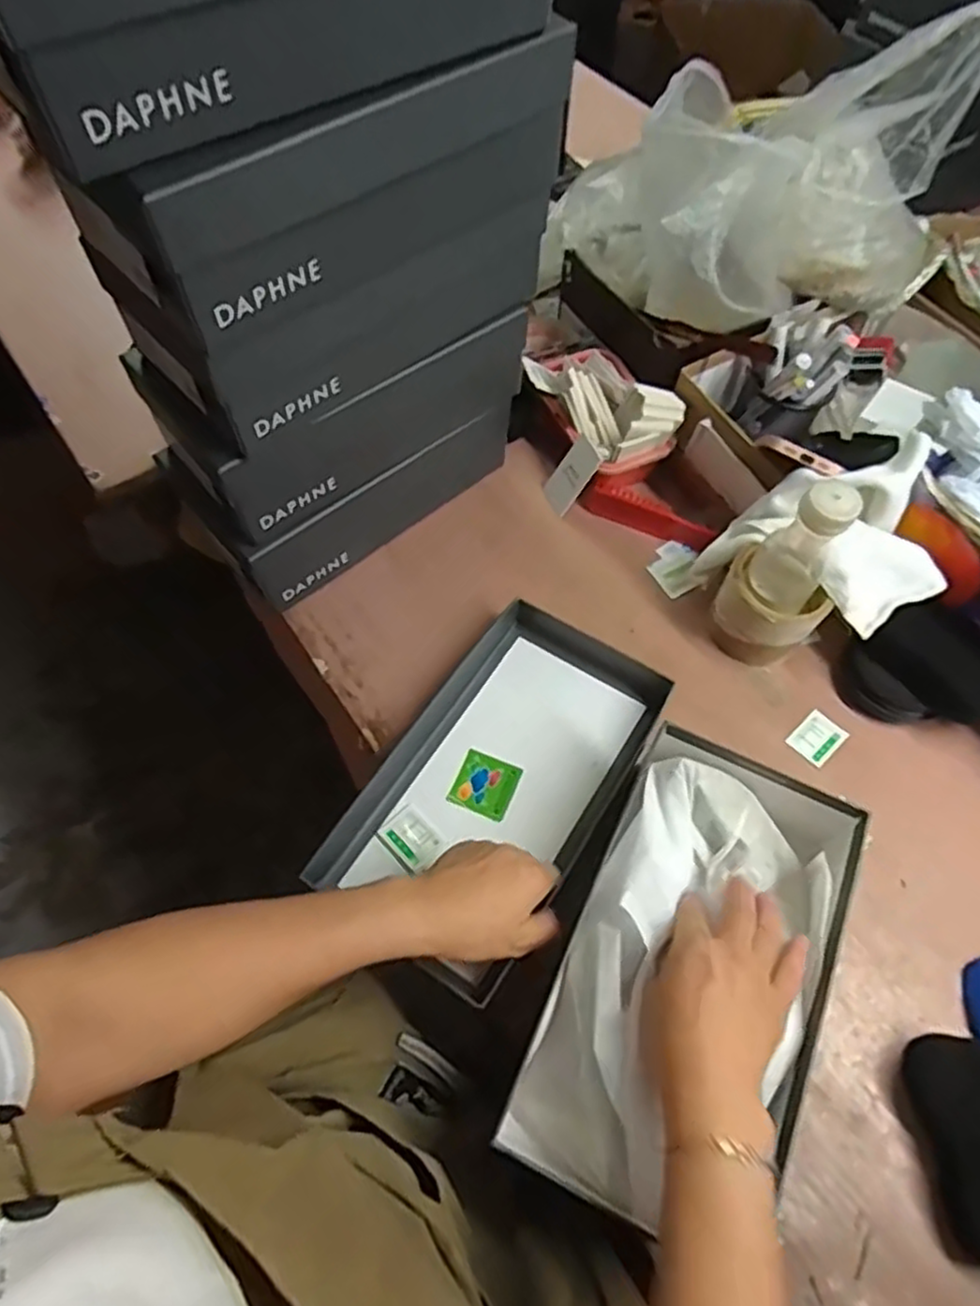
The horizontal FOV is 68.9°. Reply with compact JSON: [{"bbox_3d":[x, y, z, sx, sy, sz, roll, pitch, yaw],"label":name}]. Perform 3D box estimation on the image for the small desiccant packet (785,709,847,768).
[{"bbox_3d":[0.291,0.076,0.634,0.047,0.004,0.036,-39,69,-19],"label":"small desiccant packet"}]

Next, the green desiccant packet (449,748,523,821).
[{"bbox_3d":[-0.004,0.111,0.602,0.050,0.006,0.050,21,64,10],"label":"green desiccant packet"}]

